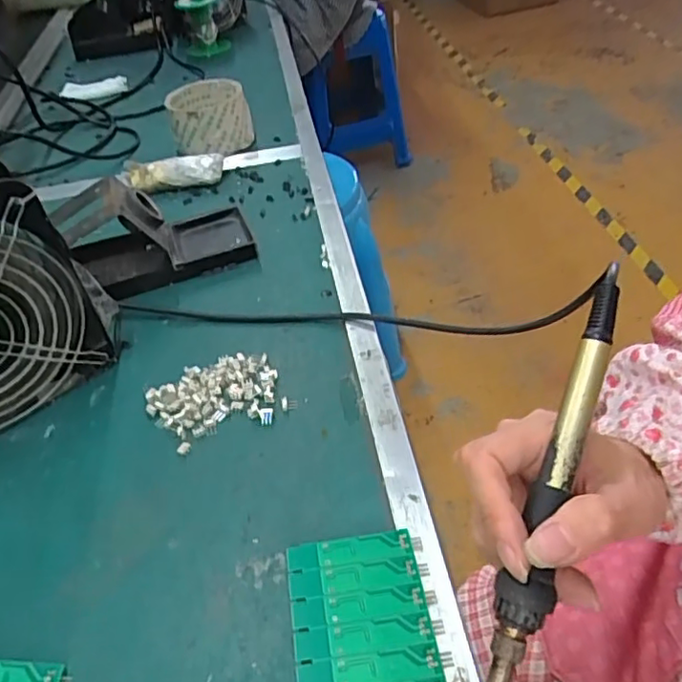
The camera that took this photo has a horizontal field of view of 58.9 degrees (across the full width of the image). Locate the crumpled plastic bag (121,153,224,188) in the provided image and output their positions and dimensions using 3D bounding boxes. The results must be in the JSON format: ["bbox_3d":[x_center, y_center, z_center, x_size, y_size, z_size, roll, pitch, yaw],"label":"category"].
[{"bbox_3d":[-0.167,-0.166,0.602,0.100,0.033,0.021,-3,43,5],"label":"crumpled plastic bag"}]

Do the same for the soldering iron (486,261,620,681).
[{"bbox_3d":[0.081,0.068,0.240,0.019,0.021,0.212,15,78,22],"label":"soldering iron"}]

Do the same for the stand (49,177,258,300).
[{"bbox_3d":[-0.152,-0.093,0.492,0.149,0.070,0.076,-21,45,-15],"label":"stand"}]

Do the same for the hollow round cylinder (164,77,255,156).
[{"bbox_3d":[-0.141,-0.238,0.655,0.083,0.059,0.082,-15,44,-8],"label":"hollow round cylinder"}]

